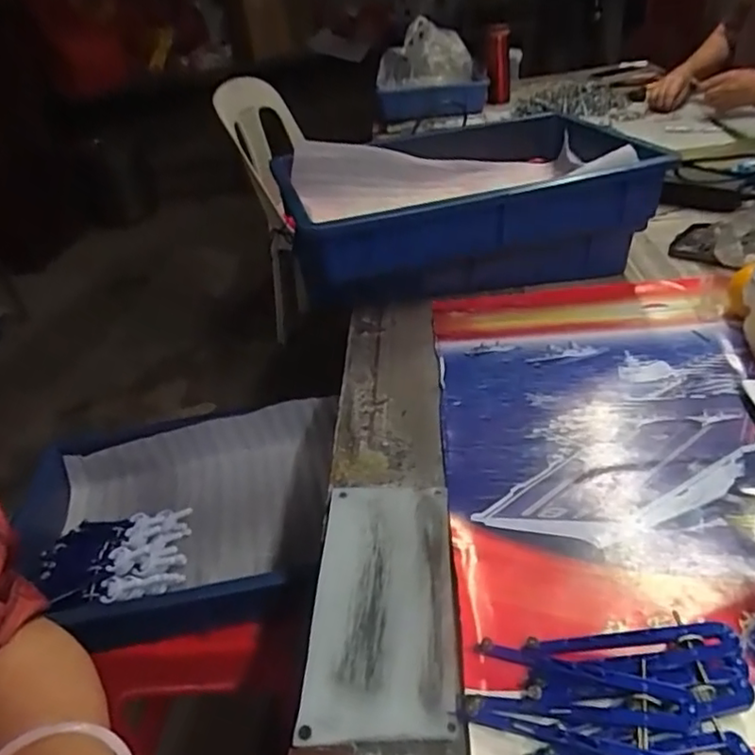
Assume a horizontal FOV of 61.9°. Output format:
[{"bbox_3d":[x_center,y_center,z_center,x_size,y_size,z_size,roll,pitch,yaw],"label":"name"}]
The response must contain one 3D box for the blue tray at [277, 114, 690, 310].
[{"bbox_3d":[0.108,-0.211,0.824,0.416,0.155,0.311,-11,34,-5],"label":"blue tray"}]

